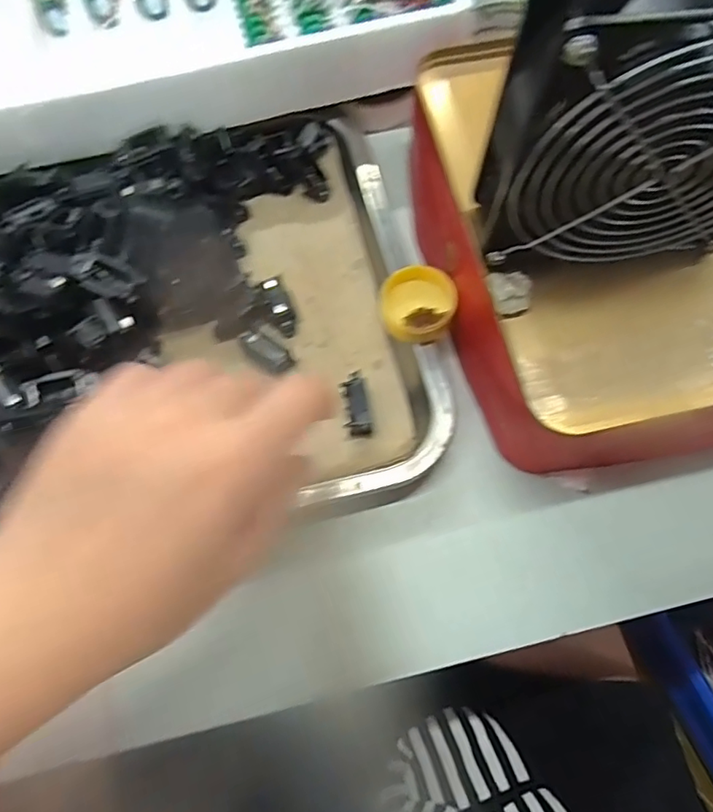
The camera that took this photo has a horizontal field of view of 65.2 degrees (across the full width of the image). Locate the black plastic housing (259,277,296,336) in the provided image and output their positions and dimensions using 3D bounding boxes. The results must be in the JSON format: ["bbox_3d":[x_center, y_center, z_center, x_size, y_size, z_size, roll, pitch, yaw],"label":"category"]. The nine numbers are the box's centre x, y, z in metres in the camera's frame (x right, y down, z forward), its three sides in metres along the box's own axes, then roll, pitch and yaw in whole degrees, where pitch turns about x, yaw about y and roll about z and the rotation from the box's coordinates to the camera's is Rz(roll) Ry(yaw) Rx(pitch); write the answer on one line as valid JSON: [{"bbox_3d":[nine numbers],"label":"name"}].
[{"bbox_3d":[-0.044,-0.057,0.319,0.012,0.010,0.034,-21,87,-7],"label":"black plastic housing"}]

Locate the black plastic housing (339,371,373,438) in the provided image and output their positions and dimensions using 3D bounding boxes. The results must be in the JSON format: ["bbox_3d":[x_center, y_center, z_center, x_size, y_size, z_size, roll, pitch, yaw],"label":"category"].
[{"bbox_3d":[0.000,-0.002,0.304,0.015,0.011,0.036,-7,70,-2],"label":"black plastic housing"}]

